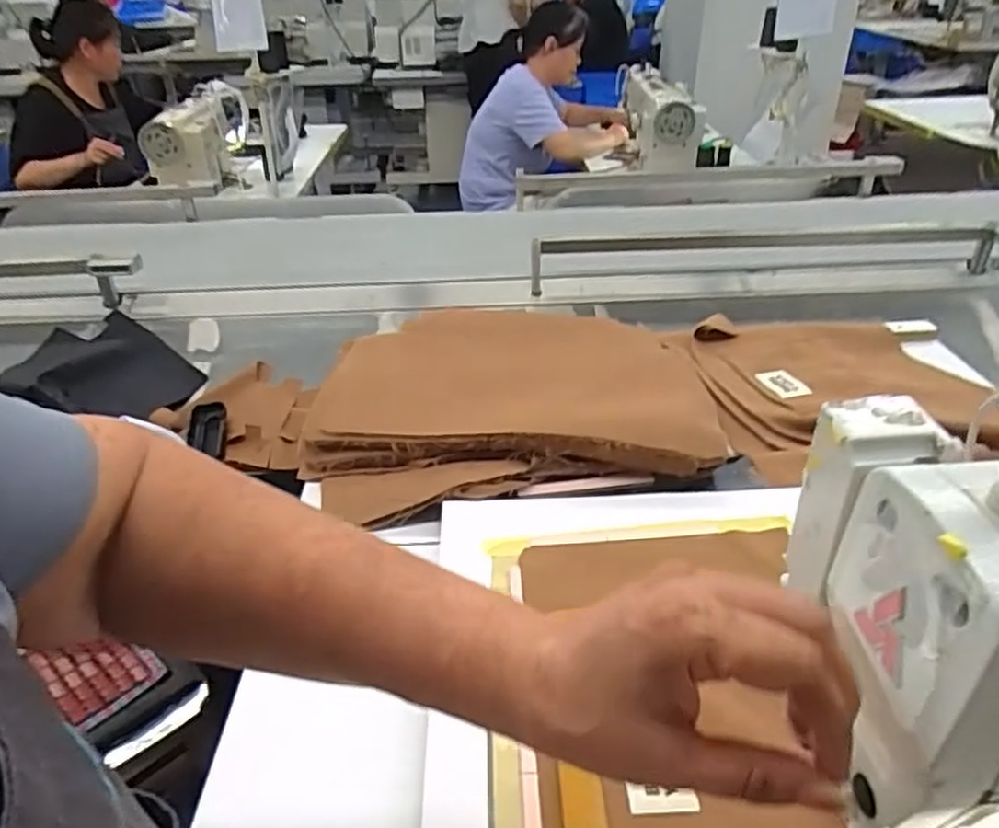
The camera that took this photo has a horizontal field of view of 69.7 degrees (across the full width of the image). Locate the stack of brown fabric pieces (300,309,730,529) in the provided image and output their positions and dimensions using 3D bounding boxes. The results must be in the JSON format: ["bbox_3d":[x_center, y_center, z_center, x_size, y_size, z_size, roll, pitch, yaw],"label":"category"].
[{"bbox_3d":[0.010,-0.026,0.818,0.442,0.058,0.351,-2,33,0],"label":"stack of brown fabric pieces"}]

